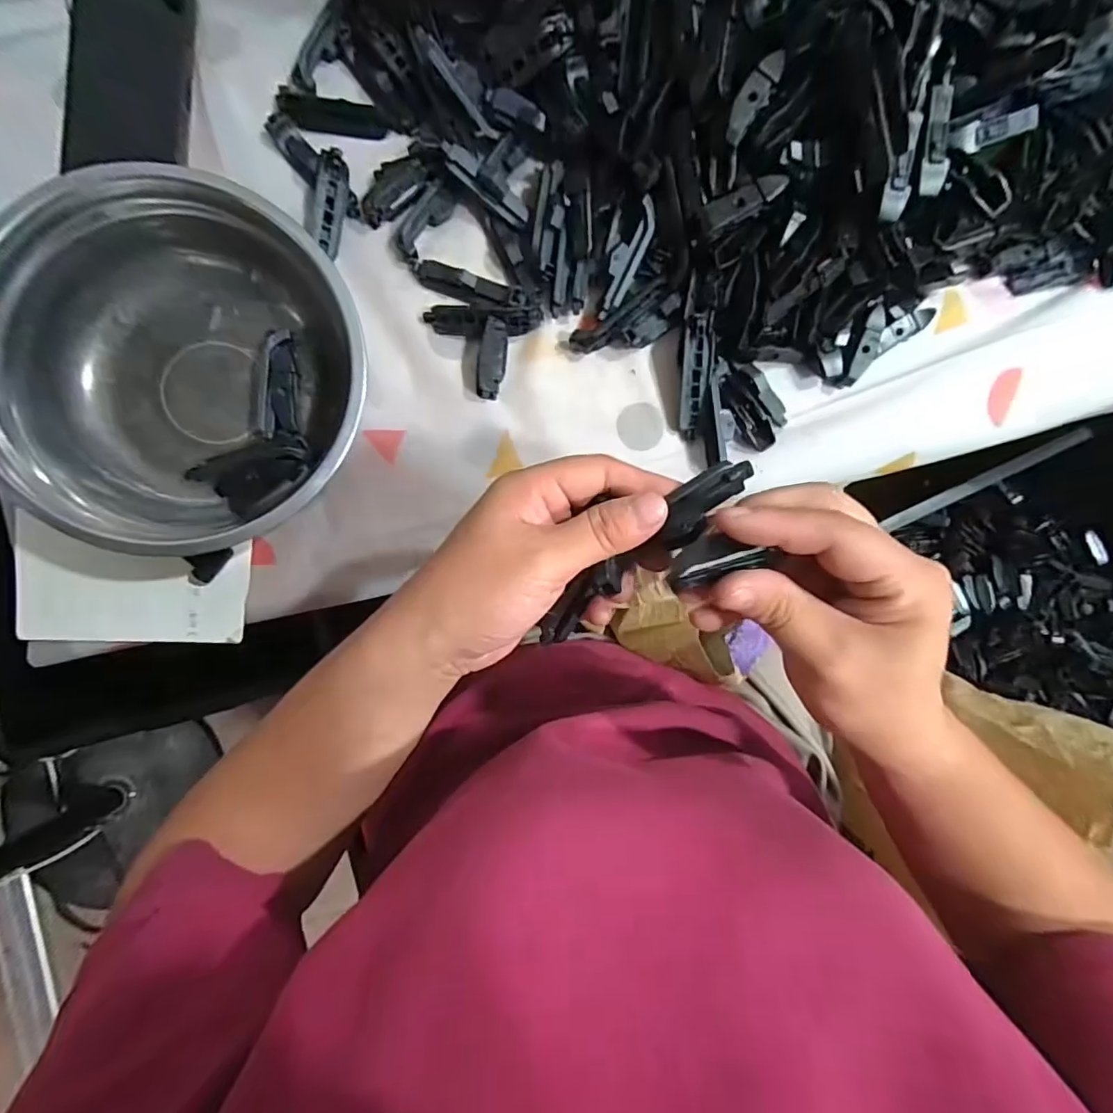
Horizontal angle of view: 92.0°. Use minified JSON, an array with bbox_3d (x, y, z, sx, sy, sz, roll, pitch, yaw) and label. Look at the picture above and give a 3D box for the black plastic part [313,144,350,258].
[{"bbox_3d":[-0.148,-0.232,0.354,0.017,0.015,0.065,7,88,0],"label":"black plastic part"}]

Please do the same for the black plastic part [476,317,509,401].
[{"bbox_3d":[-0.042,-0.130,0.352,0.018,0.010,0.050,4,88,0],"label":"black plastic part"}]

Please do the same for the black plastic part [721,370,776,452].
[{"bbox_3d":[0.125,-0.095,0.353,0.023,0.008,0.054,-24,88,-1],"label":"black plastic part"}]

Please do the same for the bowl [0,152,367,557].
[{"bbox_3d":[-0.210,-0.102,0.317,0.196,0.070,0.180,0,88,0],"label":"bowl"}]

